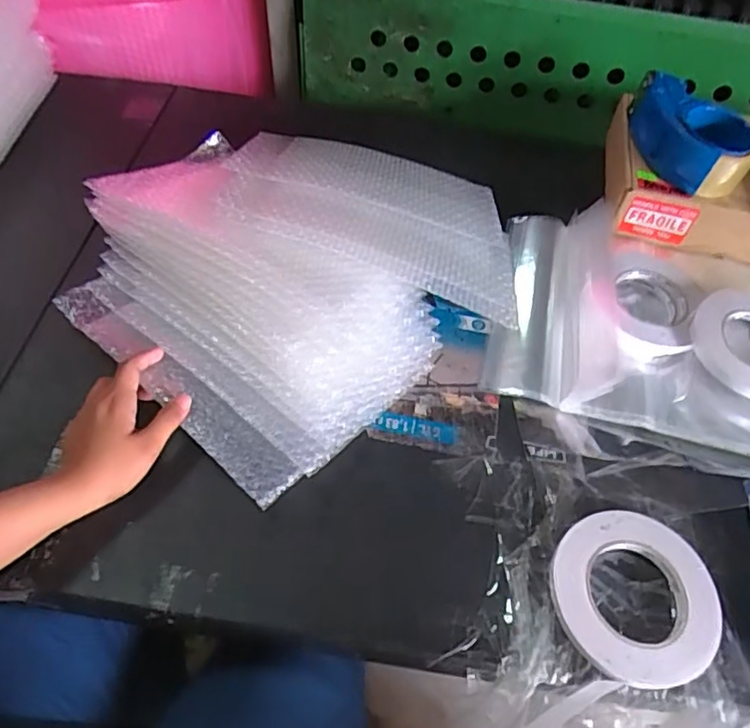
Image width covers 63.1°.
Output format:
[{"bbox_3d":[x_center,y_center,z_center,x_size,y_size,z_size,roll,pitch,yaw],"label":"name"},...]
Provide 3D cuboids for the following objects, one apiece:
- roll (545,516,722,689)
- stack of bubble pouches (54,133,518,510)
[{"bbox_3d":[0.206,0.183,0.486,0.124,0.013,0.130,2,54,-2],"label":"roll"},{"bbox_3d":[-0.064,-0.123,0.619,0.359,0.113,0.419,37,60,21],"label":"stack of bubble pouches"}]

